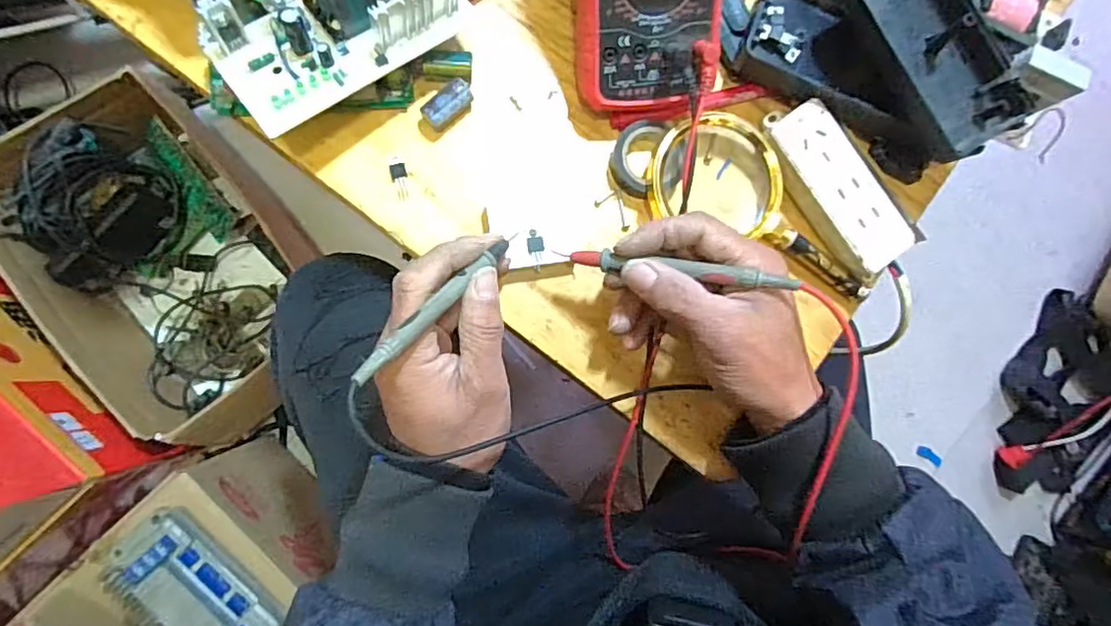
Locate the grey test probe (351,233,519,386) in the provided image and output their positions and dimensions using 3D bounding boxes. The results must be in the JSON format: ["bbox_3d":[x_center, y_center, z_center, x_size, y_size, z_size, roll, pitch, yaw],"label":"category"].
[{"bbox_3d":[-0.057,-0.008,0.318,0.008,0.008,0.136,43,48,-2],"label":"grey test probe"}]

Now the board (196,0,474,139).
[{"bbox_3d":[-0.126,-0.171,0.350,0.146,0.047,0.073,-36,91,-8],"label":"board"}]

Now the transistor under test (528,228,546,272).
[{"bbox_3d":[-0.012,-0.040,0.379,0.010,0.004,0.026,-8,87,-7],"label":"transistor under test"}]

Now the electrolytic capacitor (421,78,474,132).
[{"bbox_3d":[-0.069,-0.134,0.388,0.035,0.016,0.017,-43,91,-8],"label":"electrolytic capacitor"}]

